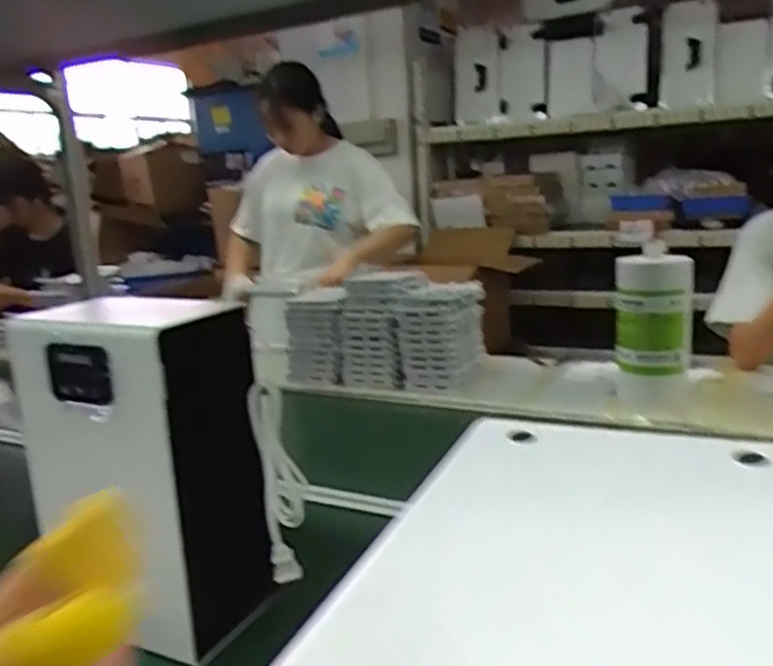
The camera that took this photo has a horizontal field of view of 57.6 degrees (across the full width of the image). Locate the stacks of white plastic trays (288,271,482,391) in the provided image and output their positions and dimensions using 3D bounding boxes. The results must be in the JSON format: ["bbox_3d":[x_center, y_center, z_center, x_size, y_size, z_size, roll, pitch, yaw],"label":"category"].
[{"bbox_3d":[-0.006,-0.011,1.593,0.409,0.227,0.211,4,15,26],"label":"stacks of white plastic trays"}]

